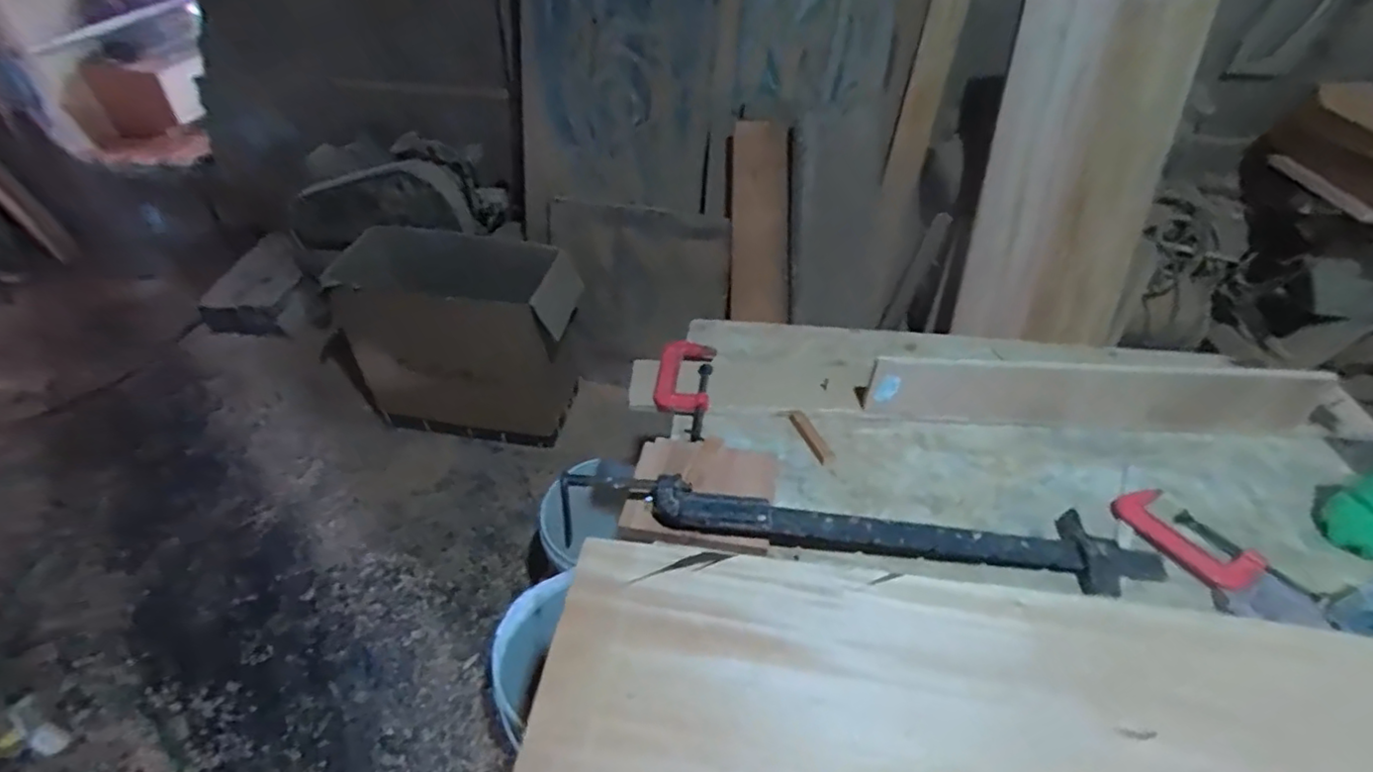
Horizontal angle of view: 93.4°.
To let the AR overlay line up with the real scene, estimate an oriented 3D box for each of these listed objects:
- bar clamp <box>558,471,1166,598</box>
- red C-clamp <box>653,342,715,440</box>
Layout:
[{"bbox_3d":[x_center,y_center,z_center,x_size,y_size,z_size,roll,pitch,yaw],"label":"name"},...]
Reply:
[{"bbox_3d":[0.256,0.188,0.872,0.744,0.066,0.100,5,43,4],"label":"bar clamp"},{"bbox_3d":[-0.007,0.006,1.073,0.091,0.033,0.222,5,43,4],"label":"red C-clamp"}]

